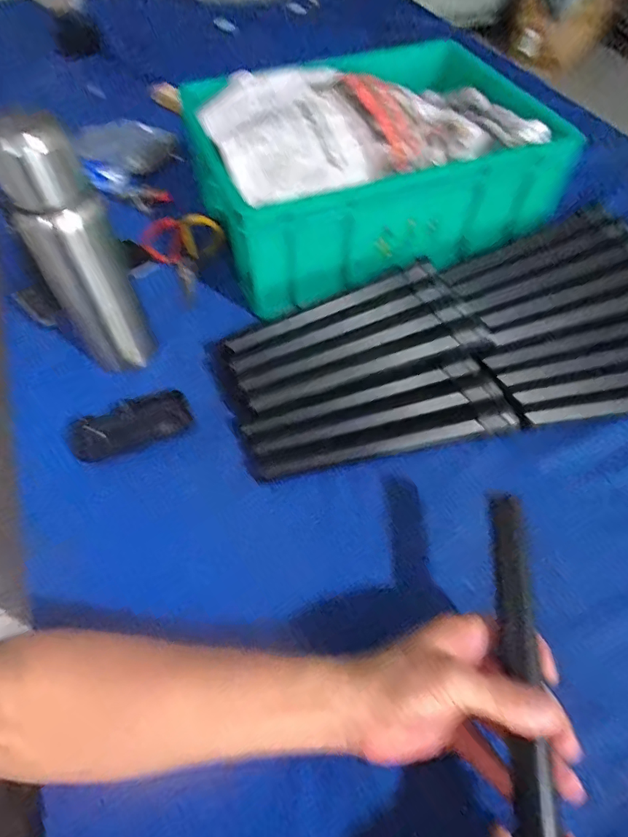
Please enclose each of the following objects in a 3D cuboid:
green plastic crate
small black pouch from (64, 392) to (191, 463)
[{"bbox_3d":[0.058,-0.325,0.624,0.378,0.159,0.305,-17,57,-11],"label":"green plastic crate"},{"bbox_3d":[-0.181,0.006,0.484,0.113,0.014,0.053,-20,55,-11],"label":"small black pouch"}]

